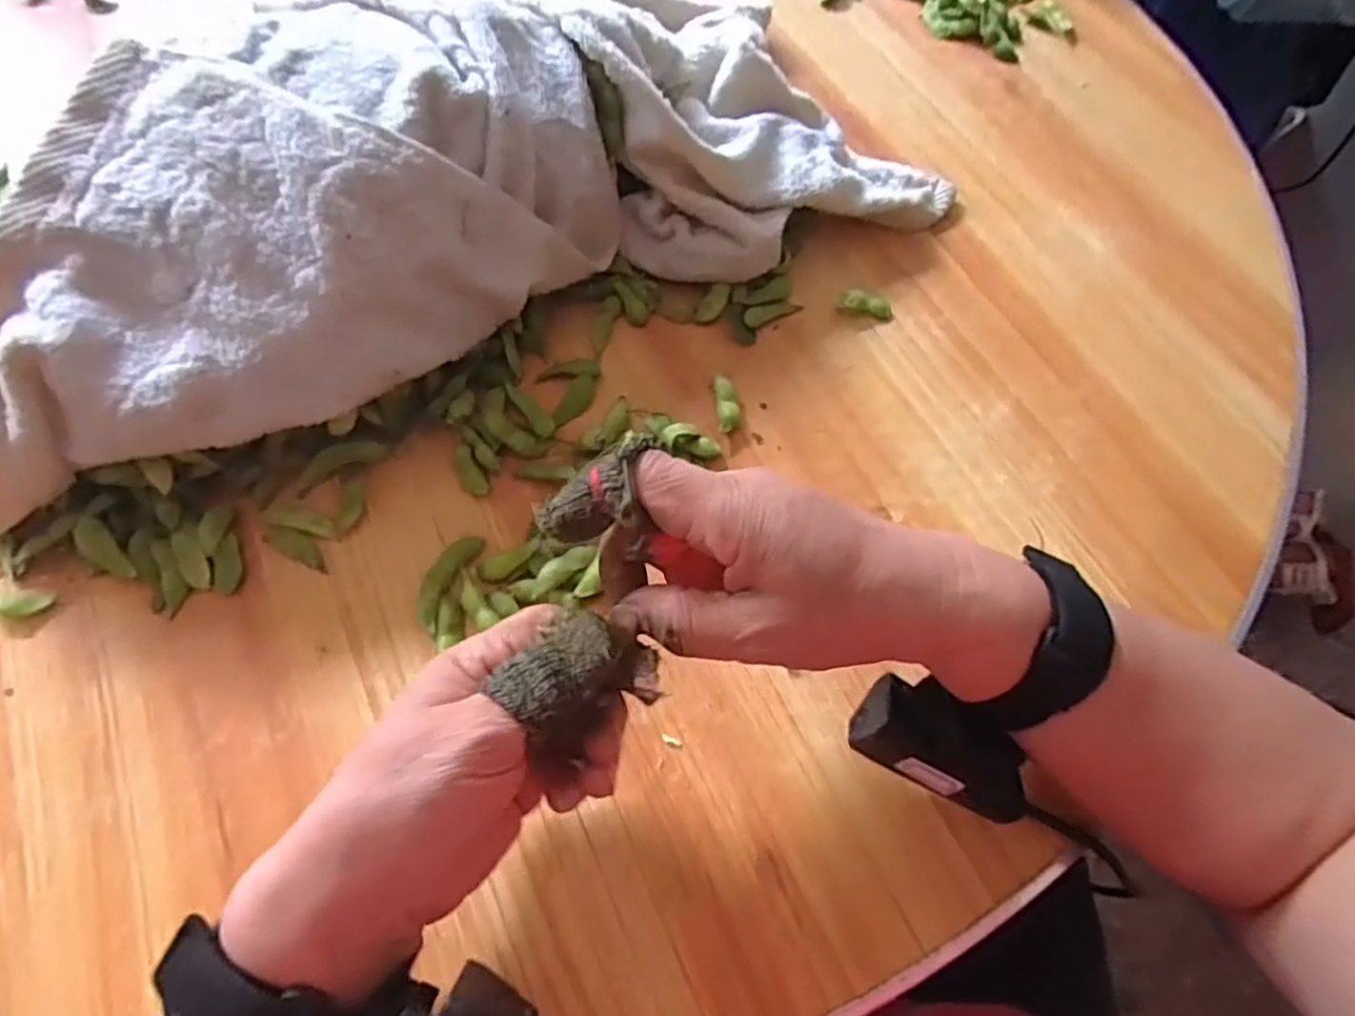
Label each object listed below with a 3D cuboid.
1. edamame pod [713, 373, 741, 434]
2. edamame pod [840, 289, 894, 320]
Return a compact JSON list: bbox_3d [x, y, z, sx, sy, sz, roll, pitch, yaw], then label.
[{"bbox_3d":[0.028,-0.061,0.402,0.012,0.008,0.040,-3,64,-6],"label":"edamame pod"},{"bbox_3d":[0.118,-0.127,0.441,0.033,0.012,0.014,11,63,1],"label":"edamame pod"}]

